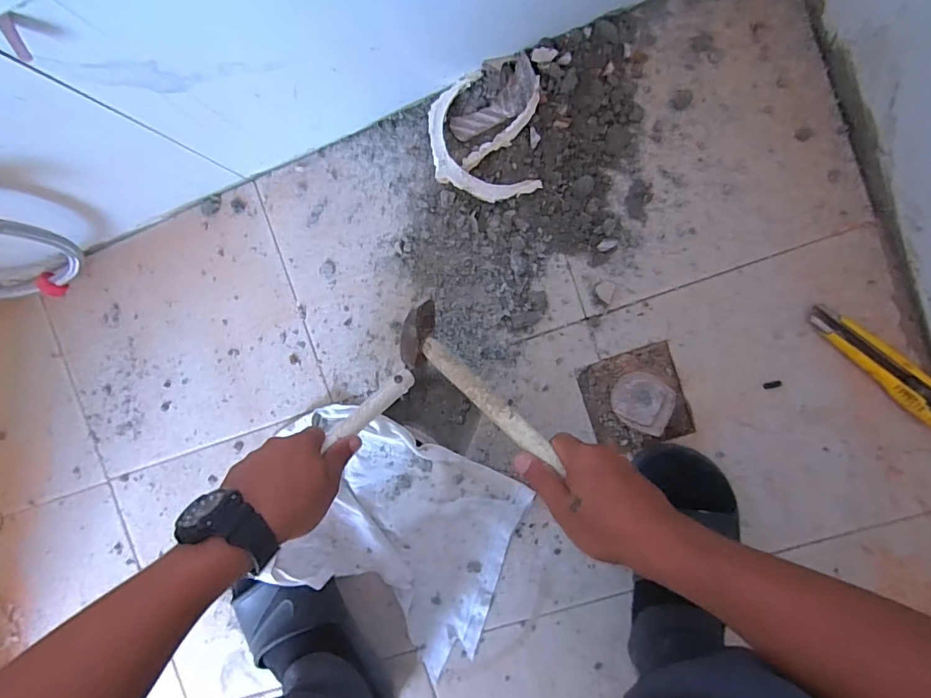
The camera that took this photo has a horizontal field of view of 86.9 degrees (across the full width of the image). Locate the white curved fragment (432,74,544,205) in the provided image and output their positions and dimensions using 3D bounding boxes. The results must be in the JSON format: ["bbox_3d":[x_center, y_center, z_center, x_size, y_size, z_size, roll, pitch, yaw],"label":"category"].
[{"bbox_3d":[0.019,-0.216,0.502,0.108,0.021,0.127,1,93,6],"label":"white curved fragment"}]

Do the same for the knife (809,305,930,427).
[{"bbox_3d":[0.403,0.016,0.472,0.160,0.021,0.034,41,96,3],"label":"knife"}]

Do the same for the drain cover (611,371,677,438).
[{"bbox_3d":[0.177,0.052,0.503,0.054,0.049,0.053,20,95,5],"label":"drain cover"}]

